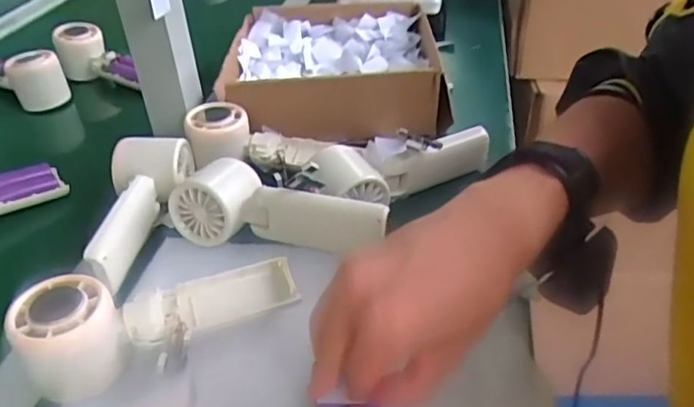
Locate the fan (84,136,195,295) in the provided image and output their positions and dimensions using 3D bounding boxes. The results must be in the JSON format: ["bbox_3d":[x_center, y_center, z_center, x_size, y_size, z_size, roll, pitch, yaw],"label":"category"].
[{"bbox_3d":[-0.156,0.007,0.462,0.064,0.048,0.158,-5,38,-7],"label":"fan"}]

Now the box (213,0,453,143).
[{"bbox_3d":[-0.017,-0.144,0.655,0.221,0.085,0.211,-3,38,-4],"label":"box"}]

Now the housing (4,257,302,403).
[{"bbox_3d":[-0.110,0.068,0.362,0.162,0.048,0.060,-13,39,-16],"label":"housing"}]

